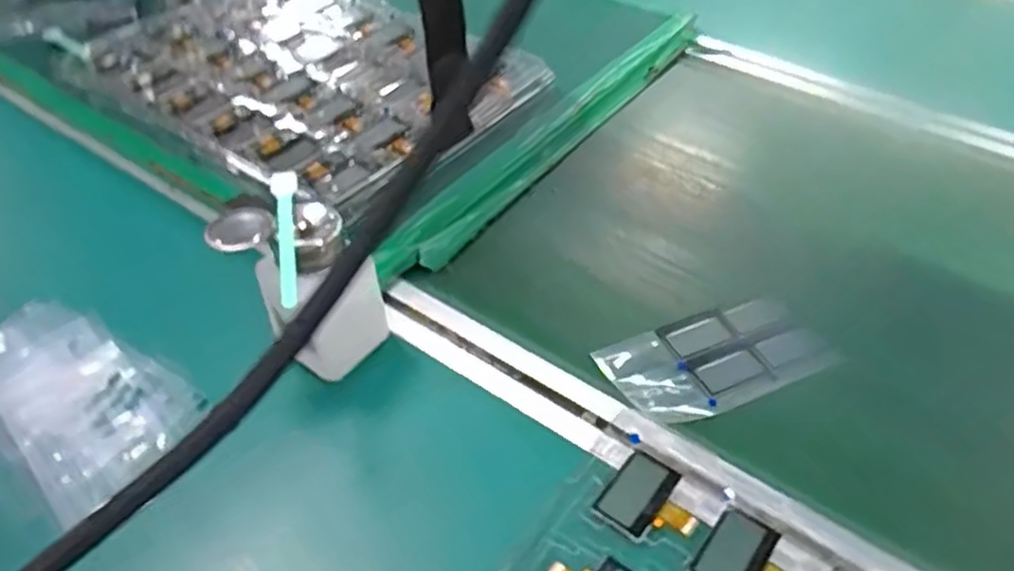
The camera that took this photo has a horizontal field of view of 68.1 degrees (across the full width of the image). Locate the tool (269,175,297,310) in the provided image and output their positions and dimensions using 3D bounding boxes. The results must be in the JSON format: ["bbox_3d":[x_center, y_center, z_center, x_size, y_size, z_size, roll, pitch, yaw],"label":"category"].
[{"bbox_3d":[-0.118,-0.029,0.406,0.014,0.009,0.112,-11,46,-11],"label":"tool"}]

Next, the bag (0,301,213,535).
[{"bbox_3d":[-0.269,0.076,0.457,0.176,0.034,0.101,24,51,24],"label":"bag"}]

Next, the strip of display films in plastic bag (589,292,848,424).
[{"bbox_3d":[0.137,0.042,0.479,0.149,0.010,0.072,-21,48,-17],"label":"strip of display films in plastic bag"}]

